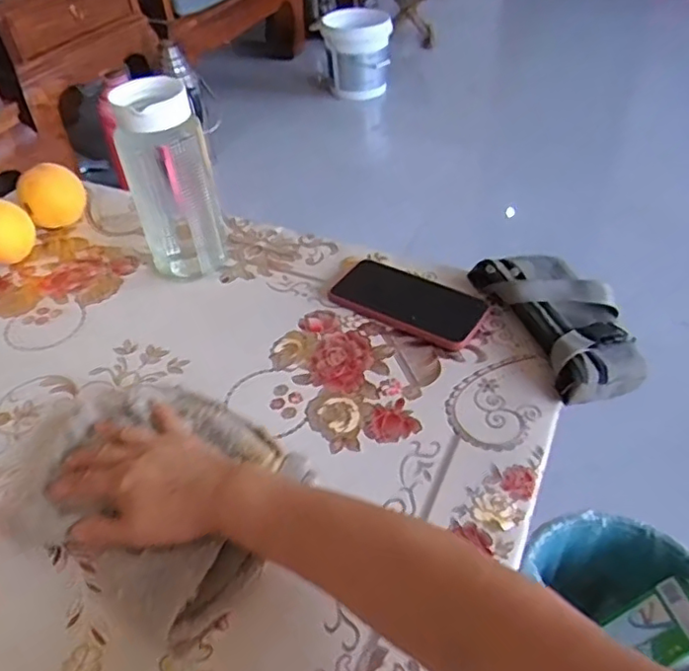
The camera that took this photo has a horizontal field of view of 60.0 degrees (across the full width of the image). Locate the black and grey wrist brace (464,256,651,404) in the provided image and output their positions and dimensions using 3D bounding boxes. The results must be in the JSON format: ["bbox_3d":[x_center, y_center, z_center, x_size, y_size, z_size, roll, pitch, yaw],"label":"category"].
[{"bbox_3d":[0.218,-0.021,0.600,0.102,0.041,0.195,-14,45,-11],"label":"black and grey wrist brace"}]

